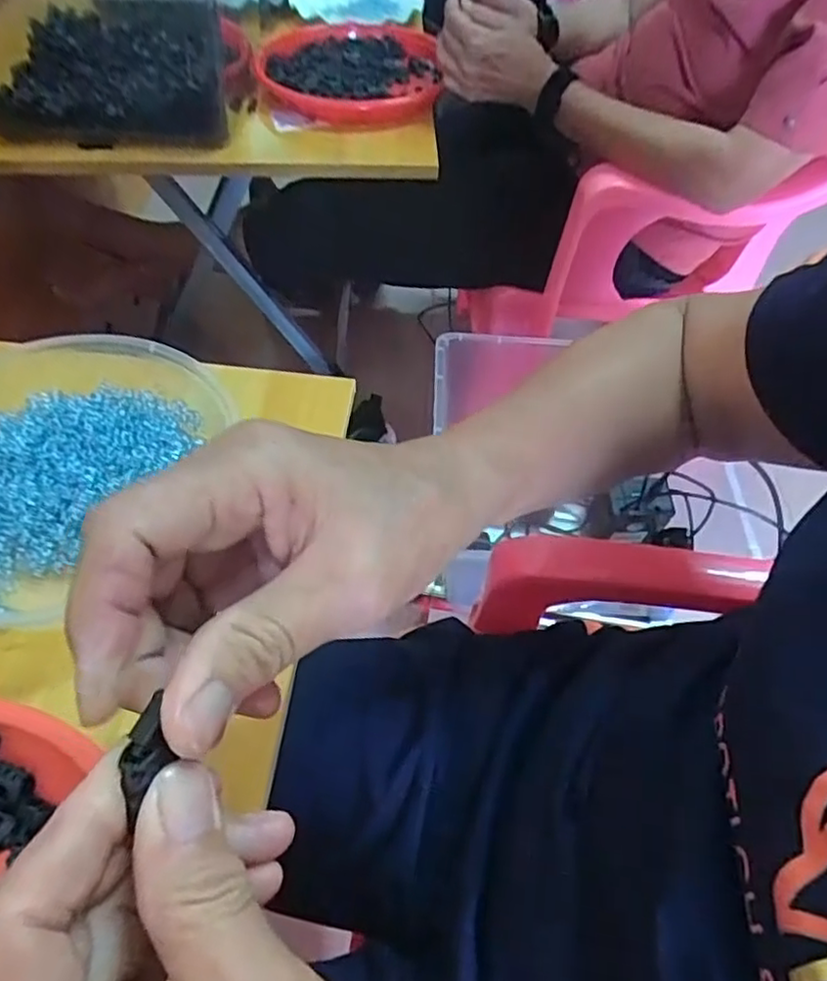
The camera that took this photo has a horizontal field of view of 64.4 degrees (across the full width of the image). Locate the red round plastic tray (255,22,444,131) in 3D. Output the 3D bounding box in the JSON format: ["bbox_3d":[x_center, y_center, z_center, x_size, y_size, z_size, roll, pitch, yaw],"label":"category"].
[{"bbox_3d":[-0.082,-0.553,0.853,0.221,0.038,0.286,1,52,-3],"label":"red round plastic tray"}]

